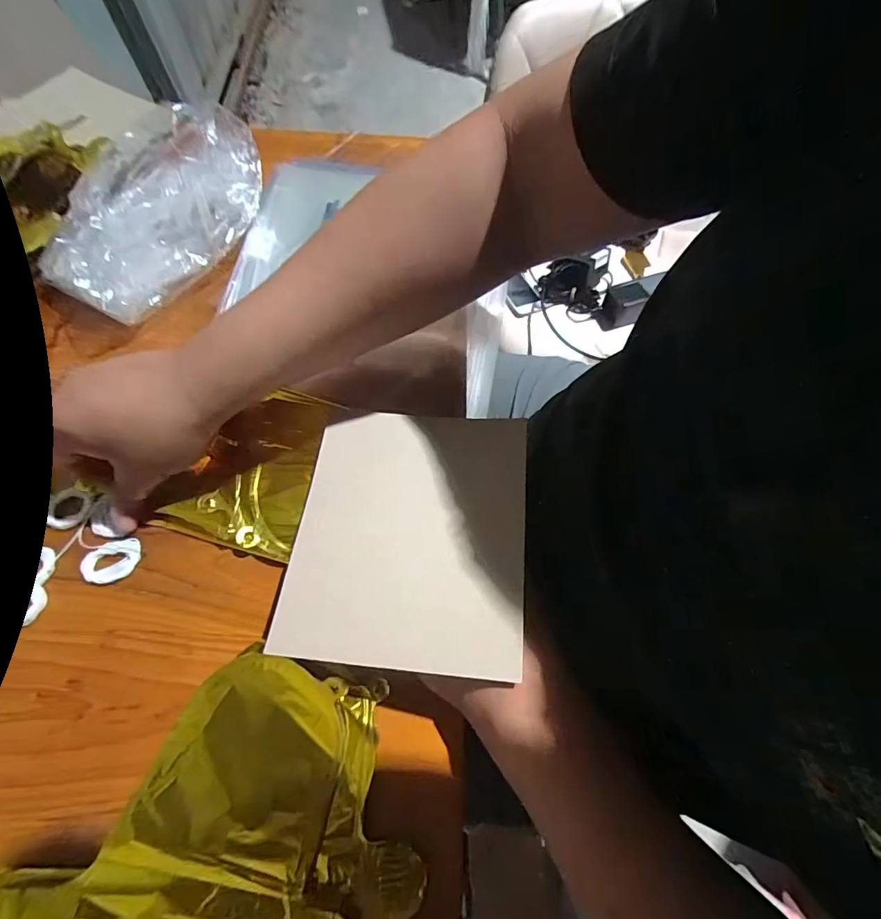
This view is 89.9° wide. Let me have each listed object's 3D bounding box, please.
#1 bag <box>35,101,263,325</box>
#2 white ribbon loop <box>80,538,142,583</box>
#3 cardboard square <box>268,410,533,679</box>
[{"bbox_3d":[-0.260,-0.228,0.404,0.104,0.086,0.204,38,71,14],"label":"bag"},{"bbox_3d":[-0.246,0.076,0.330,0.041,0.004,0.028,-26,70,-12],"label":"white ribbon loop"},{"bbox_3d":[-0.023,0.047,0.323,0.165,0.009,0.188,2,60,10],"label":"cardboard square"}]

